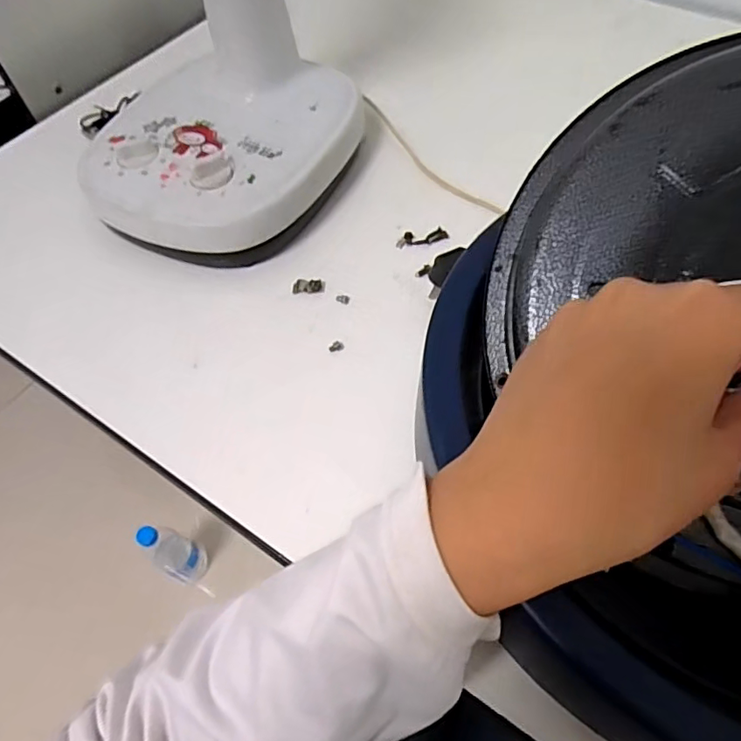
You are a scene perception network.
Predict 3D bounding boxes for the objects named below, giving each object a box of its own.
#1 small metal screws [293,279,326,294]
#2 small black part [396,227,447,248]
[{"bbox_3d":[-0.044,-0.061,0.378,0.023,0.006,0.009,-1,58,1],"label":"small metal screws"},{"bbox_3d":[0.040,-0.102,0.404,0.040,0.006,0.009,-10,59,-4],"label":"small black part"}]

